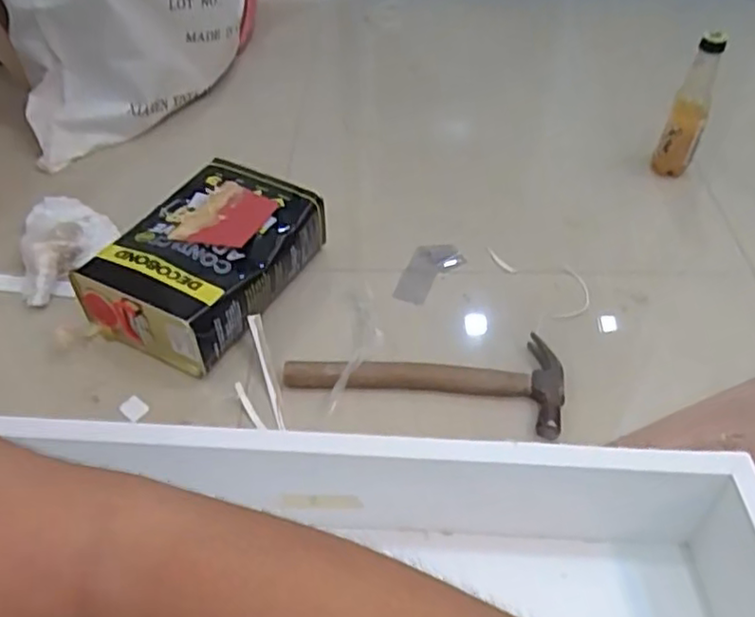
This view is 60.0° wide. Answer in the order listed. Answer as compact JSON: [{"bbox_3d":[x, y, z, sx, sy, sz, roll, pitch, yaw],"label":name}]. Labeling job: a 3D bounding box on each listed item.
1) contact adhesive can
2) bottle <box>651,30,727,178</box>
[{"bbox_3d":[-0.193,-0.055,0.755,0.173,0.099,0.242,22,51,20],"label":"contact adhesive can"},{"bbox_3d":[0.416,-0.263,0.869,0.047,0.195,0.046,23,51,21],"label":"bottle"}]

